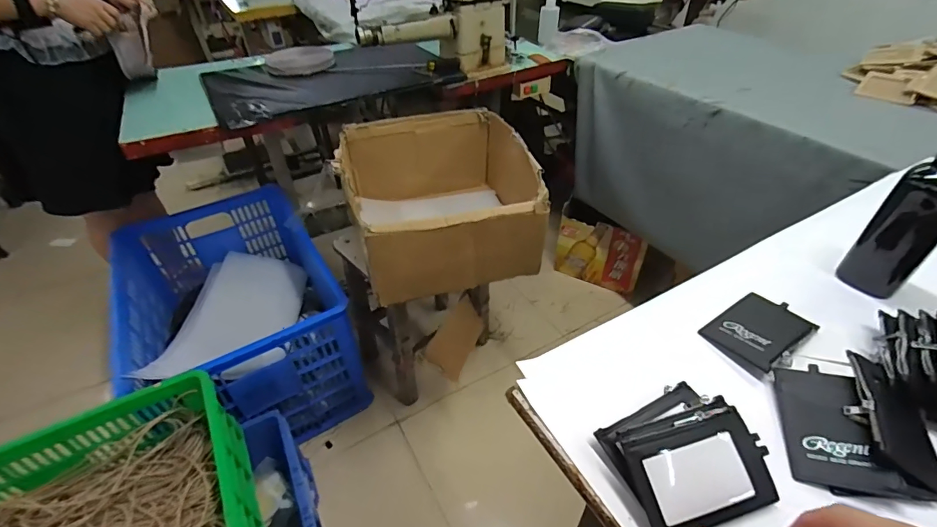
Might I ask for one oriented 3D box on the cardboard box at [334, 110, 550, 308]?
[{"bbox_3d":[-0.072,-0.160,1.057,0.398,0.244,0.493,-10,42,-9],"label":"cardboard box"}]

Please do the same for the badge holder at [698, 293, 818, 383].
[{"bbox_3d":[0.319,0.069,0.472,0.115,0.015,0.076,-27,46,-25],"label":"badge holder"}]

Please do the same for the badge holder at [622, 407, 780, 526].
[{"bbox_3d":[0.184,0.162,0.342,0.109,0.008,0.073,-9,69,-11],"label":"badge holder"}]

